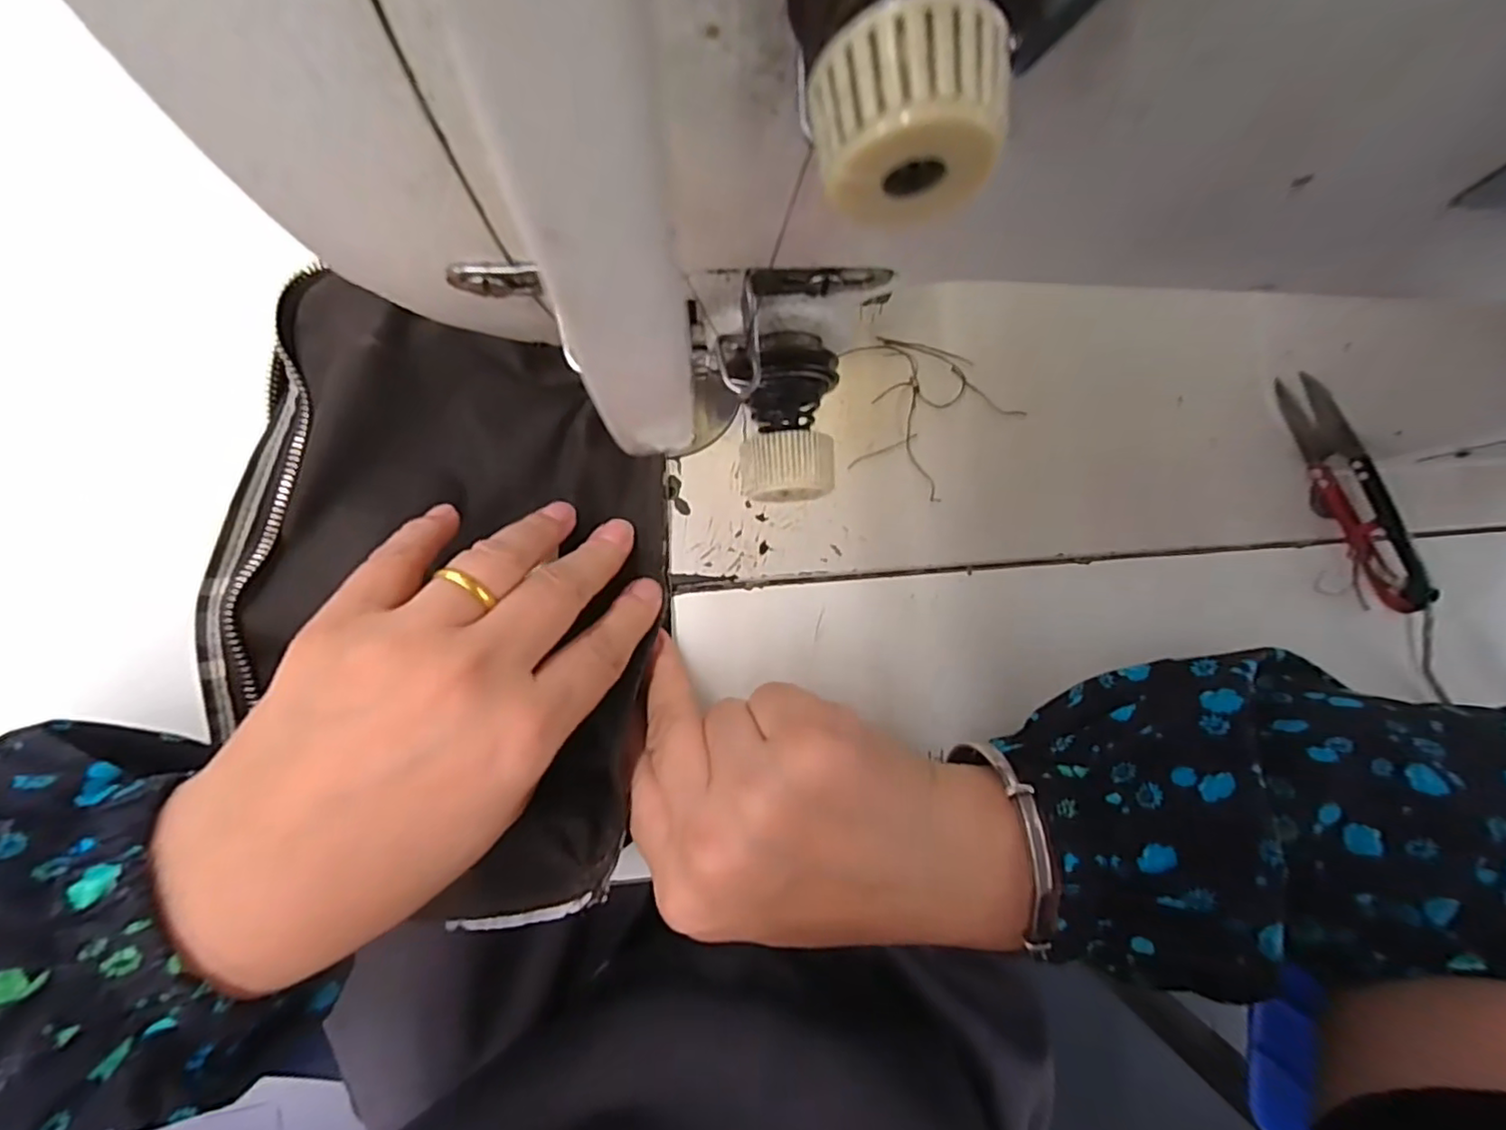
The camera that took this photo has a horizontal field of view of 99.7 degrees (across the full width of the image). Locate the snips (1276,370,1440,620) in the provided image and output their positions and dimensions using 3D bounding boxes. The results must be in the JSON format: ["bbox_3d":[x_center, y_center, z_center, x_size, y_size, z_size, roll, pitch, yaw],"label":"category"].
[{"bbox_3d":[0.246,-0.030,0.264,0.009,0.031,0.104,-23,89,-6],"label":"snips"}]

